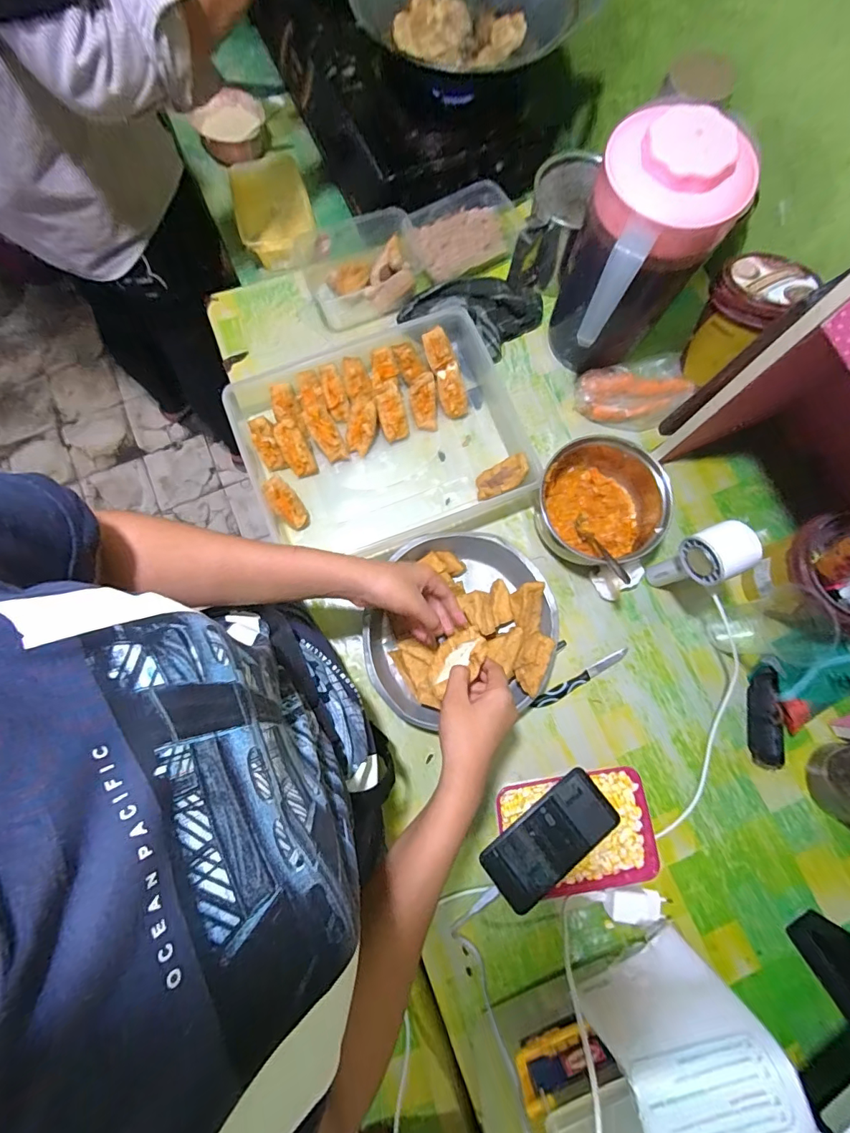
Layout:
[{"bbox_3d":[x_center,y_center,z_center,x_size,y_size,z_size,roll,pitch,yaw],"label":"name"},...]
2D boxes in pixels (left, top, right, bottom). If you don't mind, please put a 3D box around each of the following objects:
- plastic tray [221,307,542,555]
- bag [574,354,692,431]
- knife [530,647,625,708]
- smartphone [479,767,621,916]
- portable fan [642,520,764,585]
[{"bbox_3d":[-0.055,-0.172,0.626,0.390,0.065,0.288,-18,79,-5],"label":"plastic tray"},{"bbox_3d":[0.309,-0.254,0.667,0.171,0.040,0.098,-12,78,-4],"label":"bag"},{"bbox_3d":[0.207,0.149,0.594,0.146,0.012,0.020,-26,80,-7],"label":"knife"},{"bbox_3d":[0.141,0.304,0.502,0.152,0.013,0.079,-36,81,-9],"label":"smartphone"},{"bbox_3d":[0.321,-0.005,0.543,0.052,0.169,0.054,0,78,-1],"label":"portable fan"}]

